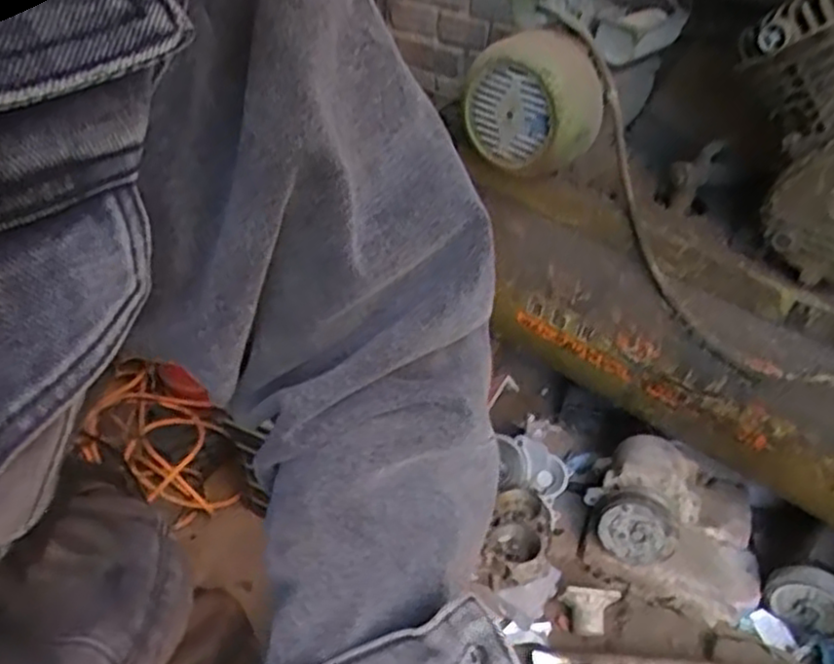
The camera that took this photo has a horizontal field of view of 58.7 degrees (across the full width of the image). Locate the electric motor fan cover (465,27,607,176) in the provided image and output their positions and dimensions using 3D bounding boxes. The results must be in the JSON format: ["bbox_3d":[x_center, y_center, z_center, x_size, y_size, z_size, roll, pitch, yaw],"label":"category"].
[{"bbox_3d":[0.133,-0.263,0.859,0.146,0.146,0.080,29,44,29],"label":"electric motor fan cover"}]

